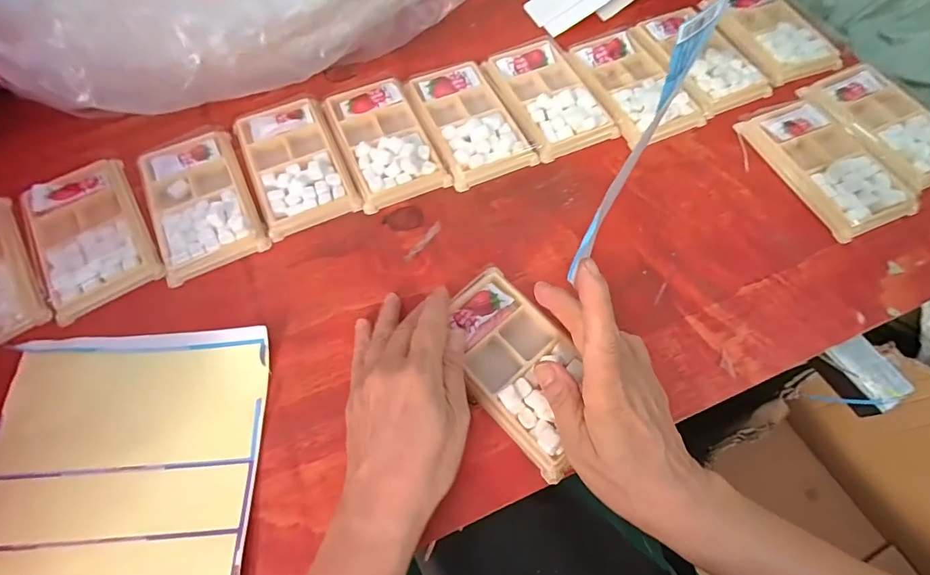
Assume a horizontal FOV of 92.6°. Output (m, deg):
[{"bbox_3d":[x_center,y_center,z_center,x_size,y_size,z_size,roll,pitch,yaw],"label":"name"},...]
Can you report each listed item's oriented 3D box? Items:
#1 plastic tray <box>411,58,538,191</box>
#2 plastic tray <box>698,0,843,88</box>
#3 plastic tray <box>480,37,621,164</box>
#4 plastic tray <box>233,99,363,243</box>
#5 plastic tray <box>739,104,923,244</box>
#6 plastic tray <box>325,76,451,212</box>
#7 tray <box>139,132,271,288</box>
[{"bbox_3d":[0.006,-0.158,0.407,0.077,0.015,0.131,-21,67,-9],"label":"plastic tray"},{"bbox_3d":[0.312,-0.266,0.460,0.089,0.020,0.133,-20,67,-9],"label":"plastic tray"},{"bbox_3d":[0.082,-0.183,0.417,0.084,0.012,0.136,-24,69,-10],"label":"plastic tray"},{"bbox_3d":[-0.148,-0.110,0.389,0.077,0.011,0.129,-22,67,-10],"label":"plastic tray"},{"bbox_3d":[0.317,-0.110,0.386,0.080,0.015,0.134,-21,67,-9],"label":"plastic tray"},{"bbox_3d":[-0.072,-0.135,0.398,0.077,0.015,0.130,-21,67,-9],"label":"plastic tray"},{"bbox_3d":[-0.222,-0.075,0.372,0.077,0.014,0.131,-24,67,-11],"label":"tray"}]

